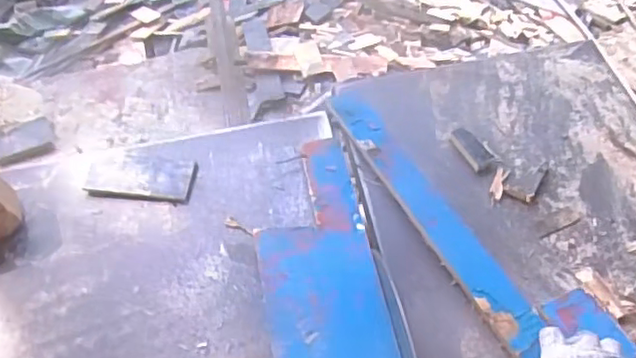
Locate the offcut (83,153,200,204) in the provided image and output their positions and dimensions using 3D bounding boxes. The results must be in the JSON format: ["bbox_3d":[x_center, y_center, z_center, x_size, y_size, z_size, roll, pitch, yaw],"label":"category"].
[{"bbox_3d":[-0.224,-0.004,0.799,0.135,0.008,0.068,5,53,6],"label":"offcut"}]

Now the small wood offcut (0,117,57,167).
[{"bbox_3d":[-0.448,-0.056,0.962,0.082,0.019,0.082,-20,43,-14],"label":"small wood offcut"}]

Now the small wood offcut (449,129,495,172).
[{"bbox_3d":[0.194,-0.040,0.796,0.026,0.017,0.066,-27,62,-21],"label":"small wood offcut"}]

